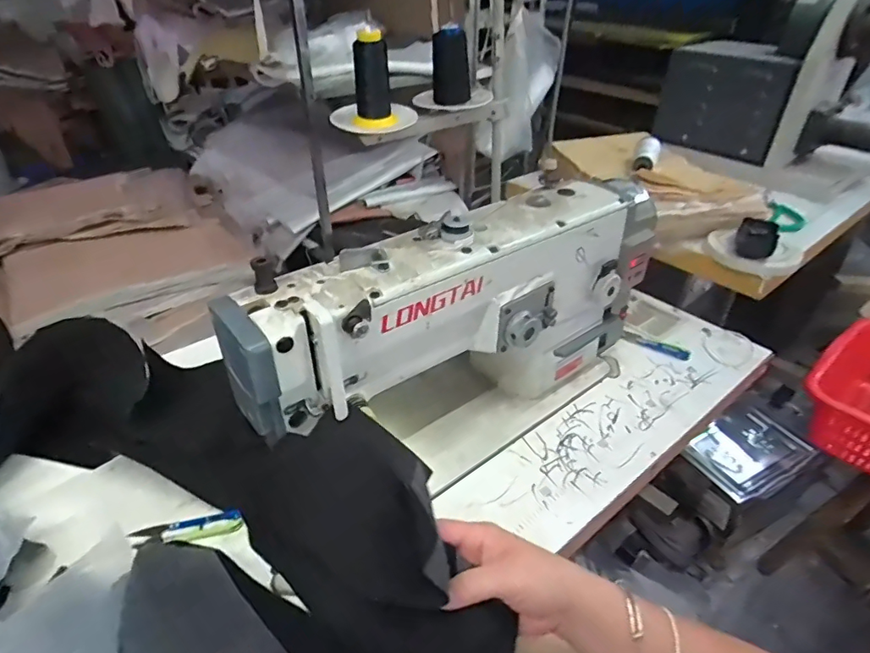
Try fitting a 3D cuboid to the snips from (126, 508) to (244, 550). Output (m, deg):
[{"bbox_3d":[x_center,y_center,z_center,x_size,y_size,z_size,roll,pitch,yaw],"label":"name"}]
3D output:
[{"bbox_3d":[-0.238,0.196,0.494,0.099,0.006,0.023,-9,36,-13],"label":"snips"}]

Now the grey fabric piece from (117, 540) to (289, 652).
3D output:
[{"bbox_3d":[-0.143,0.233,0.341,0.210,0.024,0.082,34,36,27],"label":"grey fabric piece"}]

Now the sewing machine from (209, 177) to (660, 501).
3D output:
[{"bbox_3d":[0.048,0.001,0.559,0.495,0.240,0.134,-23,42,-30],"label":"sewing machine"}]

